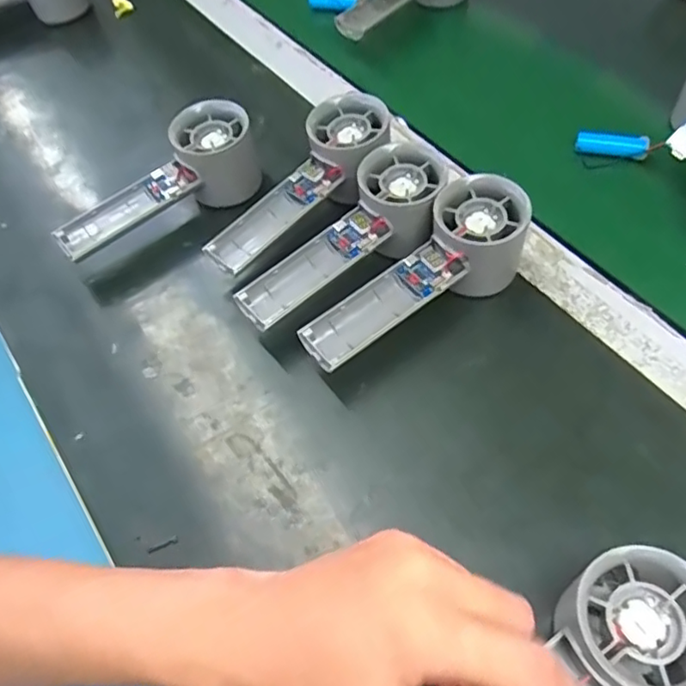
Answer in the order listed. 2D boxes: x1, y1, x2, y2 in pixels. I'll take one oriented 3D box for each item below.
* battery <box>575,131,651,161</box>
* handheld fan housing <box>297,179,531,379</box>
[{"bbox_3d":[0.203,-0.148,0.458,0.051,0.016,0.011,11,60,13],"label":"battery"},{"bbox_3d":[0.043,-0.039,0.379,0.156,0.067,0.051,-29,60,-12],"label":"handheld fan housing"}]

